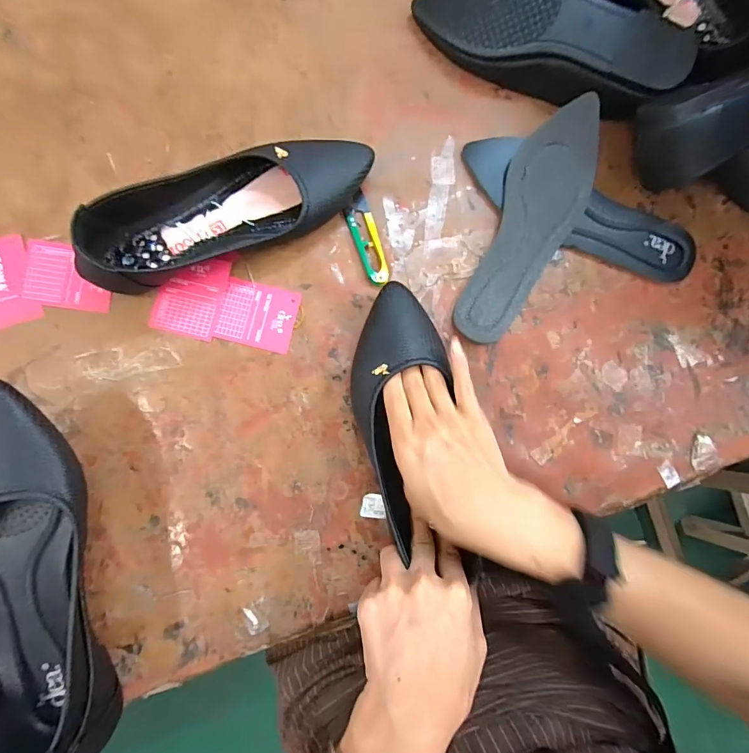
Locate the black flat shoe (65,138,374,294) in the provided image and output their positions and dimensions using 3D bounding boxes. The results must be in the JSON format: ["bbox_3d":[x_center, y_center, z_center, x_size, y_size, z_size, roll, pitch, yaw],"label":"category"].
[{"bbox_3d":[-0.119,-0.146,0.338,0.252,0.063,0.088,-19,87,-7],"label":"black flat shoe"}]

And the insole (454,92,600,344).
[{"bbox_3d":[0.144,-0.139,0.378,0.080,0.035,0.237,28,83,-3],"label":"insole"}]

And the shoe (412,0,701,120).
[{"bbox_3d":[0.159,-0.312,0.379,0.242,0.065,0.093,30,83,-3],"label":"shoe"}]

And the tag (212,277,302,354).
[{"bbox_3d":[-0.102,-0.054,0.364,0.065,0.004,0.057,14,84,-4],"label":"tag"}]

